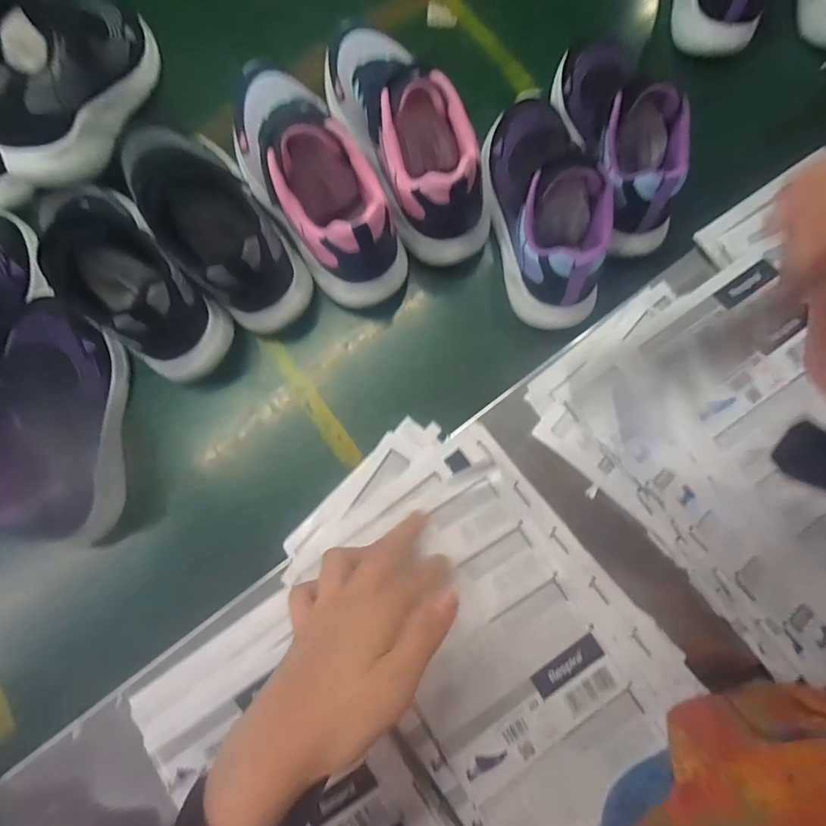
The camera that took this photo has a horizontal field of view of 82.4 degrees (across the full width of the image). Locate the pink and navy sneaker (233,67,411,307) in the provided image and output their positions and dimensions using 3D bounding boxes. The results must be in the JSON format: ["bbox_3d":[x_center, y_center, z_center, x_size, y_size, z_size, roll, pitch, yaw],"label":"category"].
[{"bbox_3d":[-0.084,-0.194,0.386,0.077,0.093,0.217,-33,79,-6],"label":"pink and navy sneaker"}]

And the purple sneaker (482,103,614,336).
[{"bbox_3d":[0.108,-0.177,0.387,0.071,0.083,0.198,-11,78,-1],"label":"purple sneaker"}]

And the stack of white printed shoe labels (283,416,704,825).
[{"bbox_3d":[0.049,0.141,0.339,0.178,0.022,0.273,-41,80,-7],"label":"stack of white printed shoe labels"}]

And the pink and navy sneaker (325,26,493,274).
[{"bbox_3d":[-0.001,-0.235,0.395,0.082,0.088,0.208,-26,79,-4],"label":"pink and navy sneaker"}]

